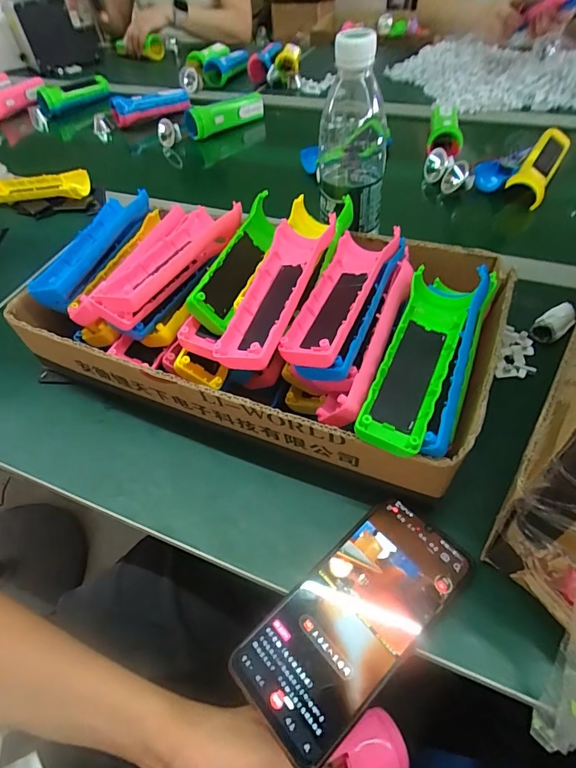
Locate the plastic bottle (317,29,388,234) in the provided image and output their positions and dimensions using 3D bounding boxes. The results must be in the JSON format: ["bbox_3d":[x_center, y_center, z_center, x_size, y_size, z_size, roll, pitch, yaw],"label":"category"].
[{"bbox_3d":[0.064,-0.224,0.383,0.066,0.153,0.061,-21,52,-12],"label":"plastic bottle"}]

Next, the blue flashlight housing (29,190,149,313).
[{"bbox_3d":[-0.192,-0.135,0.412,0.048,0.033,0.146,9,52,13],"label":"blue flashlight housing"}]

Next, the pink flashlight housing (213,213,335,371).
[{"bbox_3d":[-0.007,-0.072,0.319,0.046,0.031,0.146,13,53,15],"label":"pink flashlight housing"}]

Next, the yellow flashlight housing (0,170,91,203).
[{"bbox_3d":[-0.388,-0.306,0.652,0.168,0.026,0.044,0,51,6],"label":"yellow flashlight housing"}]

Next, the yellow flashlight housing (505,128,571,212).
[{"bbox_3d":[0.351,-0.306,0.584,0.046,0.039,0.150,26,58,24],"label":"yellow flashlight housing"}]

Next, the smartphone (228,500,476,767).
[{"bbox_3d":[0.046,0.152,0.278,0.162,0.008,0.075,-36,56,-22],"label":"smartphone"}]

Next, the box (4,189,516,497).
[{"bbox_3d":[-0.033,-0.078,0.375,0.402,0.104,0.216,18,55,19],"label":"box"}]

